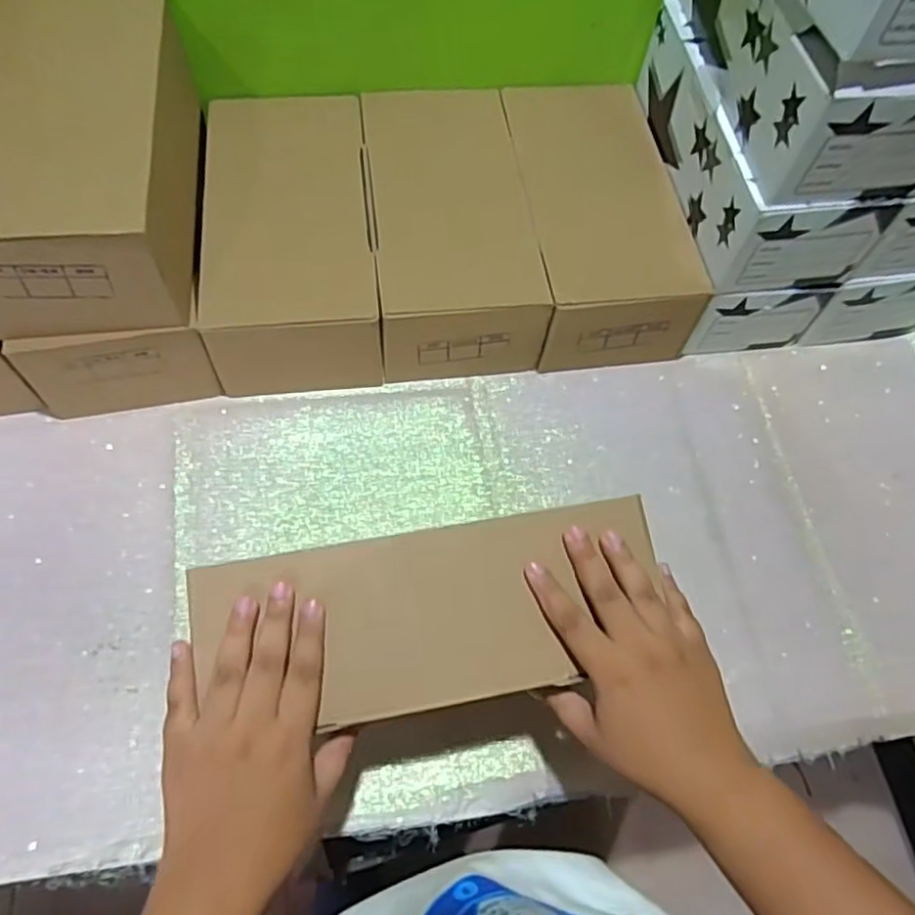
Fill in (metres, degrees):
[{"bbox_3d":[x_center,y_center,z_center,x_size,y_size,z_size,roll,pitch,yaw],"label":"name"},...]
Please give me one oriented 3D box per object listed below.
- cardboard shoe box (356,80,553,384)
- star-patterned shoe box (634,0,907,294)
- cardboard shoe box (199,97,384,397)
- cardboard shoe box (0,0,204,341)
[{"bbox_3d":[-0.009,-0.210,0.647,0.137,0.107,0.271,-4,62,-7],"label":"cardboard shoe box"},{"bbox_3d":[0.256,-0.274,0.594,0.120,0.095,0.256,-4,62,-7],"label":"star-patterned shoe box"},{"bbox_3d":[-0.149,-0.197,0.630,0.137,0.107,0.263,-4,62,-7],"label":"cardboard shoe box"},{"bbox_3d":[-0.283,-0.228,0.520,0.135,0.097,0.261,-5,62,-8],"label":"cardboard shoe box"}]

